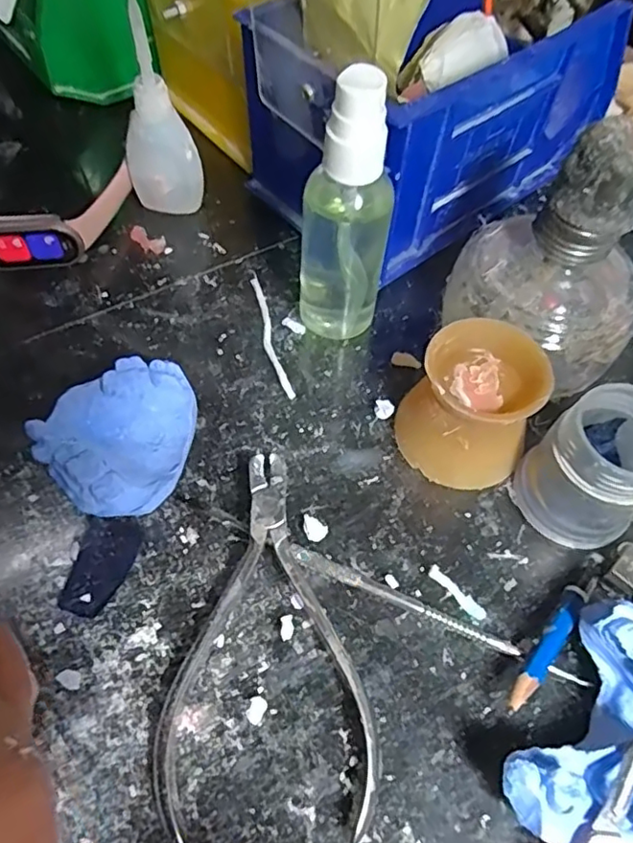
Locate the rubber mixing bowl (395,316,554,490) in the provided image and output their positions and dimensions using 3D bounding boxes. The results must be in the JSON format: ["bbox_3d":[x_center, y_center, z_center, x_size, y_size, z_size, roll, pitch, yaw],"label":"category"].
[{"bbox_3d":[0.058,-0.005,0.230,0.046,0.046,0.046,1,58,-2],"label":"rubber mixing bowl"}]

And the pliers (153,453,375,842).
[{"bbox_3d":[-0.013,0.067,0.201,0.063,0.014,0.121,4,58,0],"label":"pliers"}]

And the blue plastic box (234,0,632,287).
[{"bbox_3d":[0.059,-0.157,0.298,0.167,0.090,0.099,-33,65,-21],"label":"blue plastic box"}]

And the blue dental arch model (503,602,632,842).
[{"bbox_3d":[0.089,0.097,0.177,0.044,0.030,0.067,41,65,21],"label":"blue dental arch model"}]

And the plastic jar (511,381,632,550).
[{"bbox_3d":[0.100,0.016,0.215,0.040,0.052,0.040,1,58,-2],"label":"plastic jar"}]

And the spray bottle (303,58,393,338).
[{"bbox_3d":[0.012,-0.079,0.234,0.034,0.113,0.025,8,58,2],"label":"spray bottle"}]

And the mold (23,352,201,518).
[{"bbox_3d":[-0.074,0.006,0.228,0.049,0.027,0.060,9,58,3],"label":"mold"}]

